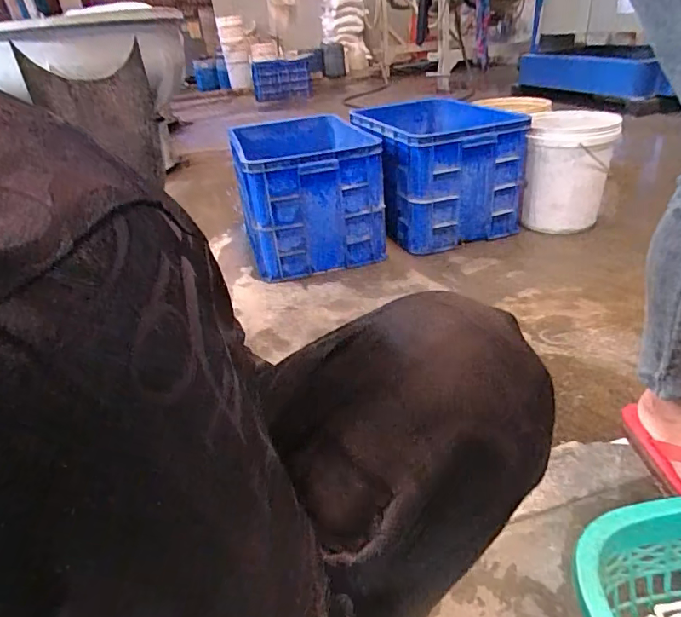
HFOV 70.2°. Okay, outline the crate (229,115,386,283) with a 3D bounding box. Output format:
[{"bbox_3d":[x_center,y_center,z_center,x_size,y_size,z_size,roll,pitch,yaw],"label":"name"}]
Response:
[{"bbox_3d":[-0.122,-0.399,1.618,0.396,0.351,0.598,-14,32,-7],"label":"crate"}]

